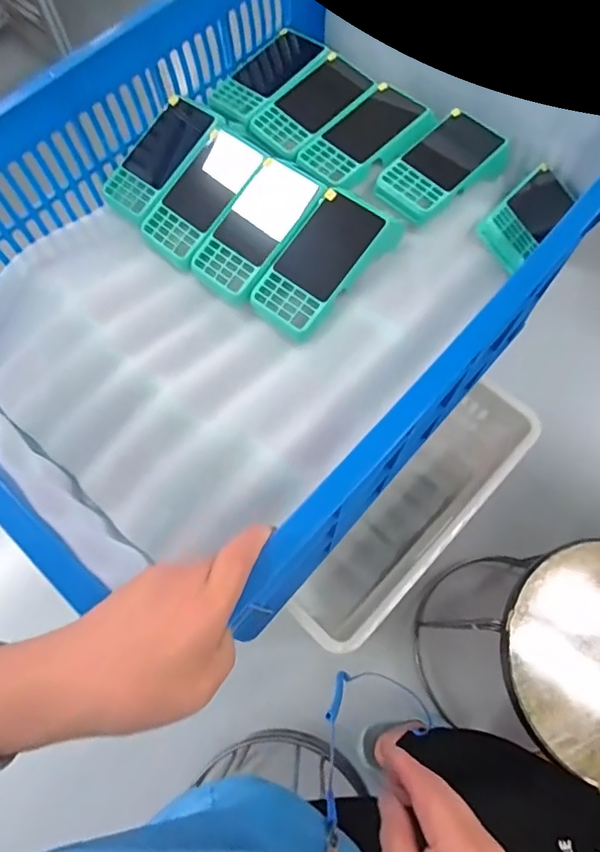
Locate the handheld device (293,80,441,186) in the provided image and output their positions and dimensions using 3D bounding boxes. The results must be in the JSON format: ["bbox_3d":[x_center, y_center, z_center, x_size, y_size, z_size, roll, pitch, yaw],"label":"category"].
[{"bbox_3d":[0.073,-0.329,0.576,0.145,0.025,0.080,-38,74,-12],"label":"handheld device"}]

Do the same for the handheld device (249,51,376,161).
[{"bbox_3d":[0.014,-0.380,0.602,0.151,0.018,0.087,-43,75,-13],"label":"handheld device"}]

